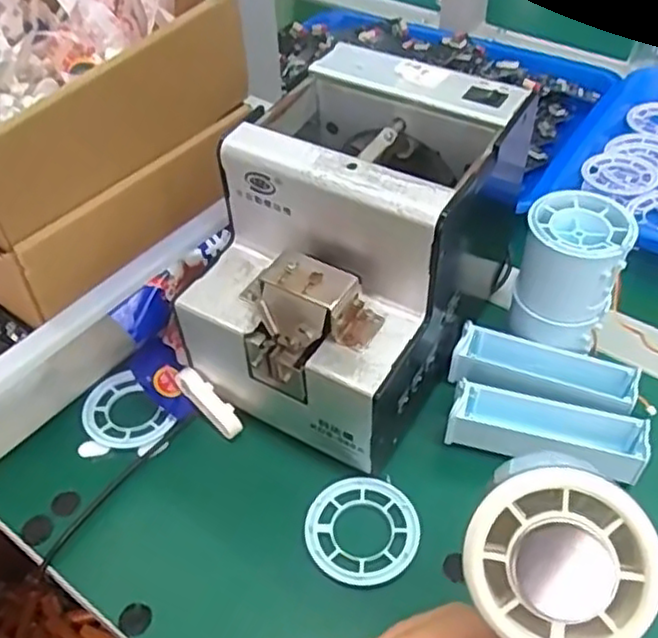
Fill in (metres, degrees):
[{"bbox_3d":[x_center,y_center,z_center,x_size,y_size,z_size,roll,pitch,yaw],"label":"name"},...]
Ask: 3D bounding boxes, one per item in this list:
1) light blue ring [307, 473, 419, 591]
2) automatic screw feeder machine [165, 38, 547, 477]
[{"bbox_3d":[0.017,0.108,0.357,0.056,0.004,0.057,-1,47,1],"label":"light blue ring"},{"bbox_3d":[0.017,-0.035,0.389,0.133,0.146,0.176,26,53,25],"label":"automatic screw feeder machine"}]

